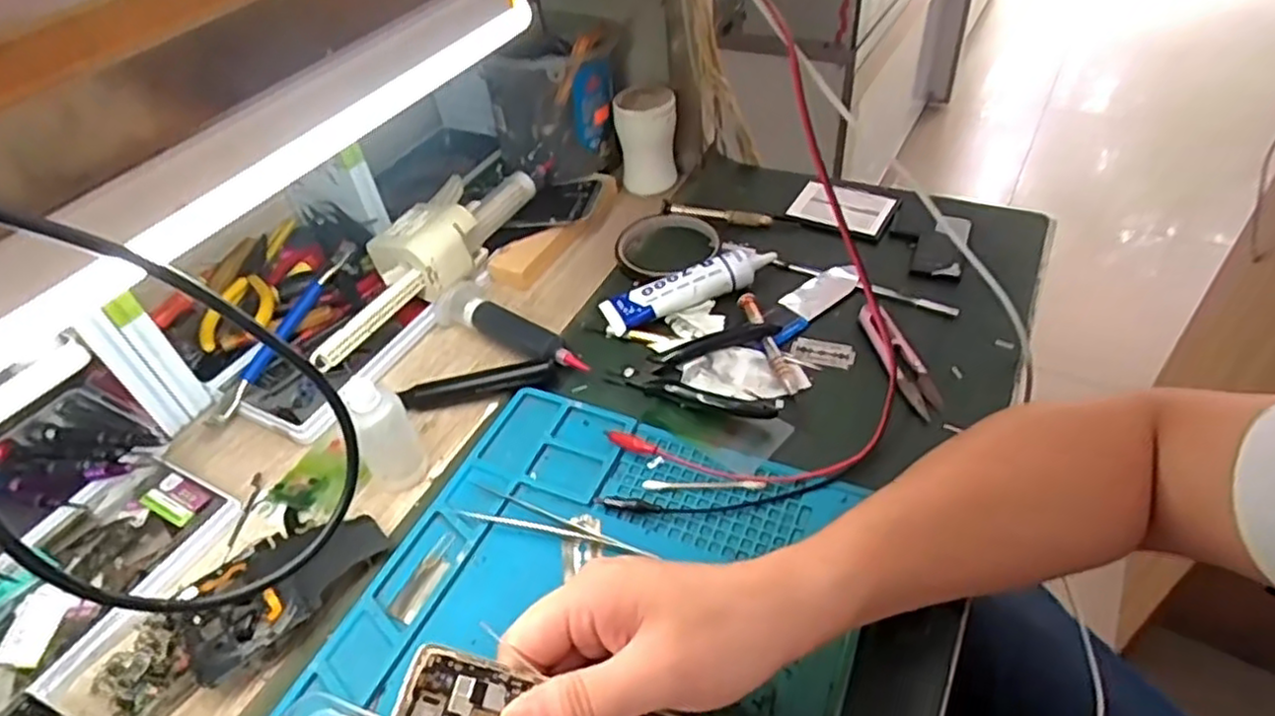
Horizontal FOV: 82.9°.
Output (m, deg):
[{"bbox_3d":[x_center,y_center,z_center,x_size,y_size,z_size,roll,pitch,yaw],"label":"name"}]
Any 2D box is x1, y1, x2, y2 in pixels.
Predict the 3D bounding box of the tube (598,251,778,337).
[{"bbox_3d":[0.038,-0.056,0.536,0.130,0.030,0.039,-17,45,-11],"label":"tube"}]

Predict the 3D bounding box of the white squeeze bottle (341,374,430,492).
[{"bbox_3d":[-0.152,0.046,0.435,0.032,0.074,0.027,-23,46,-16],"label":"white squeeze bottle"}]

